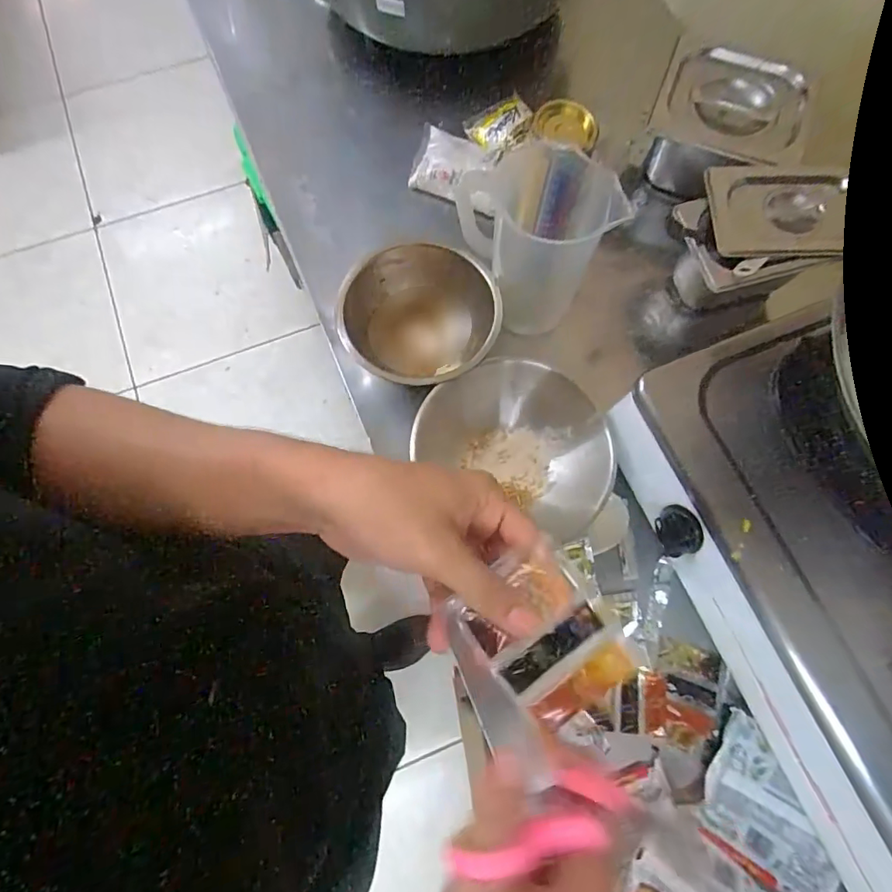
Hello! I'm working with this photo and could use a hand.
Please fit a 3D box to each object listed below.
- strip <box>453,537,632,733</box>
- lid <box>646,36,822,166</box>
[{"bbox_3d":[0.051,0.098,0.267,0.063,0.017,0.079,-37,77,-10],"label":"strip"},{"bbox_3d":[0.335,-0.395,0.607,0.170,0.032,0.162,22,74,6],"label":"lid"}]

